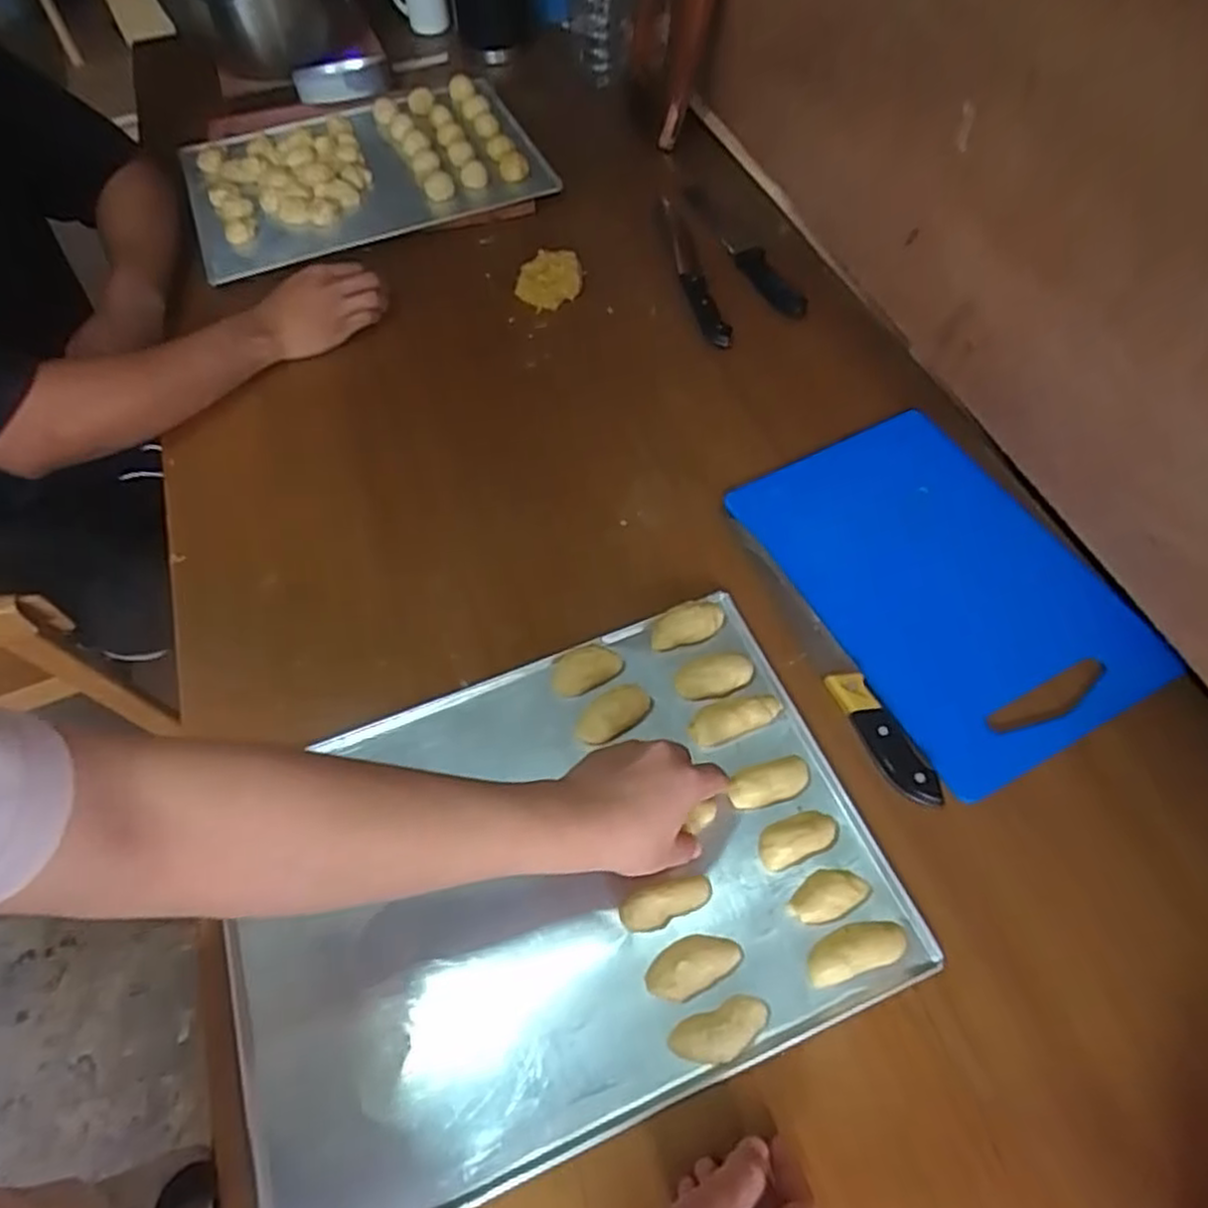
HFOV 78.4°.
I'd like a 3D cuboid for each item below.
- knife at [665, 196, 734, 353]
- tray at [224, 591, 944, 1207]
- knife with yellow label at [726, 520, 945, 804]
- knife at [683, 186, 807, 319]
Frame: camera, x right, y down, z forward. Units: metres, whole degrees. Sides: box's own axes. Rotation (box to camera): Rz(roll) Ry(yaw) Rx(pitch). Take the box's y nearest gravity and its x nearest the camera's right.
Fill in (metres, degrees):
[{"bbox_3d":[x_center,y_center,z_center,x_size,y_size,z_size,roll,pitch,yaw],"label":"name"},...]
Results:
[{"bbox_3d":[0.103,-0.397,0.867,0.035,0.019,0.261,-10,60,-2],"label":"knife"},{"bbox_3d":[-0.038,0.196,0.537,0.446,0.034,0.318,-21,61,-9],"label":"tray"},{"bbox_3d":[0.184,0.039,0.616,0.032,0.021,0.280,-21,61,-9],"label":"knife with yellow label"},{"bbox_3d":[0.162,-0.428,0.882,0.038,0.014,0.257,-24,61,-10],"label":"knife"}]

